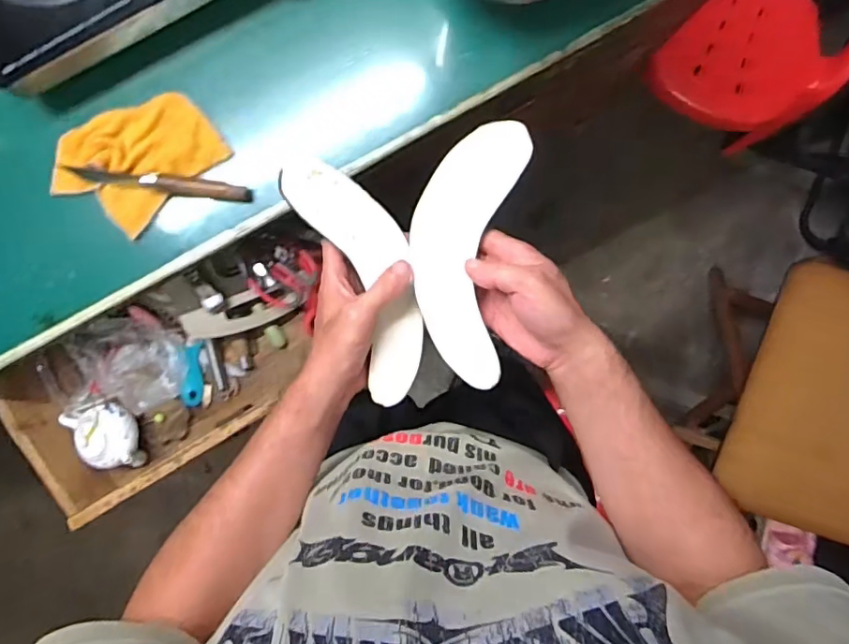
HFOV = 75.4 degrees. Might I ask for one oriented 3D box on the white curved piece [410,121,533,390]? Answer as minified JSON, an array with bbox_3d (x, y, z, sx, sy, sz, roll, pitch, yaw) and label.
[{"bbox_3d":[0.031,-0.052,0.454,0.082,0.011,0.213,5,105,-1],"label":"white curved piece"}]

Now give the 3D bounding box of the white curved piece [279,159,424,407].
[{"bbox_3d":[-0.047,-0.038,0.479,0.075,0.035,0.216,-19,102,1],"label":"white curved piece"}]

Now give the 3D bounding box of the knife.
[{"bbox_3d":[-0.292,-0.155,0.613,0.195,0.017,0.021,7,95,-1],"label":"knife"}]

